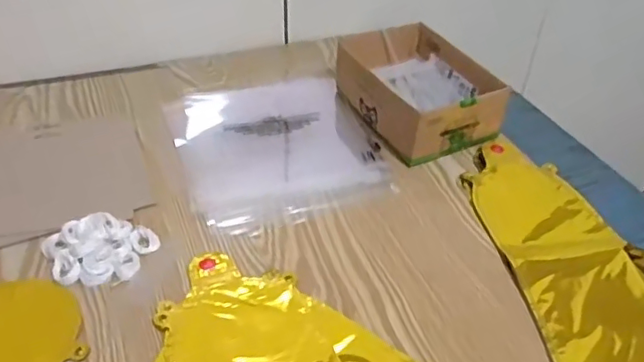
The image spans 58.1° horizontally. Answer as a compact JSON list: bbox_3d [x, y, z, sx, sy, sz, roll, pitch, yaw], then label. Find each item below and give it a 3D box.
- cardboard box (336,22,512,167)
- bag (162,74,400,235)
[{"bbox_3d":[0.108,-0.106,0.675,0.130,0.067,0.191,-19,44,-22],"label":"cardboard box"},{"bbox_3d":[-0.047,-0.044,0.633,0.208,0.026,0.215,-13,42,-16],"label":"bag"}]

